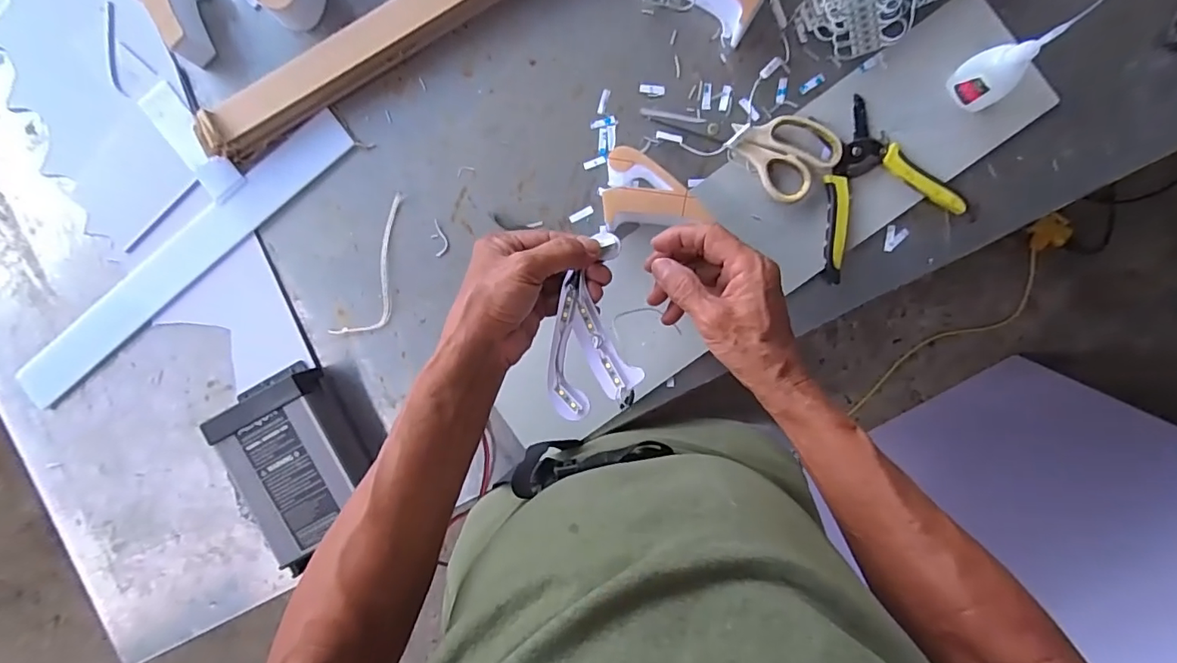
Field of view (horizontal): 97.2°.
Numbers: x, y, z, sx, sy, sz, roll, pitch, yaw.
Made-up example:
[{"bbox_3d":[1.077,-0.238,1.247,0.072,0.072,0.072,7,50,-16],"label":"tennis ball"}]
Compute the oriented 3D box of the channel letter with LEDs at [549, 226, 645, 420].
[{"bbox_3d":[-0.002,-0.005,0.380,0.066,0.023,0.128,-10,90,5],"label":"channel letter with LEDs"}]

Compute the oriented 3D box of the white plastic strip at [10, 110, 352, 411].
[{"bbox_3d":[-0.431,-0.075,0.556,0.442,0.008,0.052,-40,90,3],"label":"white plastic strip"}]

